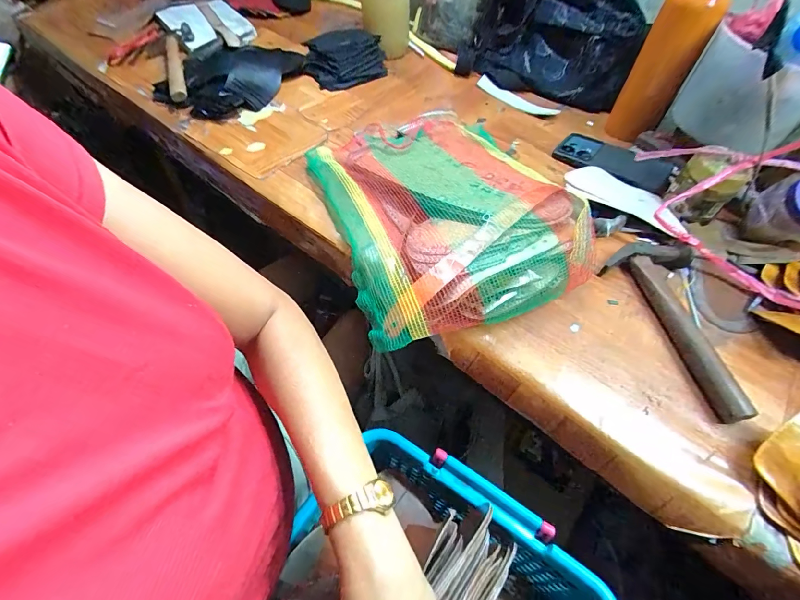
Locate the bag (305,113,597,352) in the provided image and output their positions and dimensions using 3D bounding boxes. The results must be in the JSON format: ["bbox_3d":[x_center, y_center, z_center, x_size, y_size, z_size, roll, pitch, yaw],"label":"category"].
[{"bbox_3d":[0.049,-0.129,0.459,0.262,0.064,0.349,-15,57,-12],"label":"bag"}]

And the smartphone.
[{"bbox_3d":[0.326,-0.212,0.556,0.165,0.013,0.082,35,61,20],"label":"smartphone"}]

